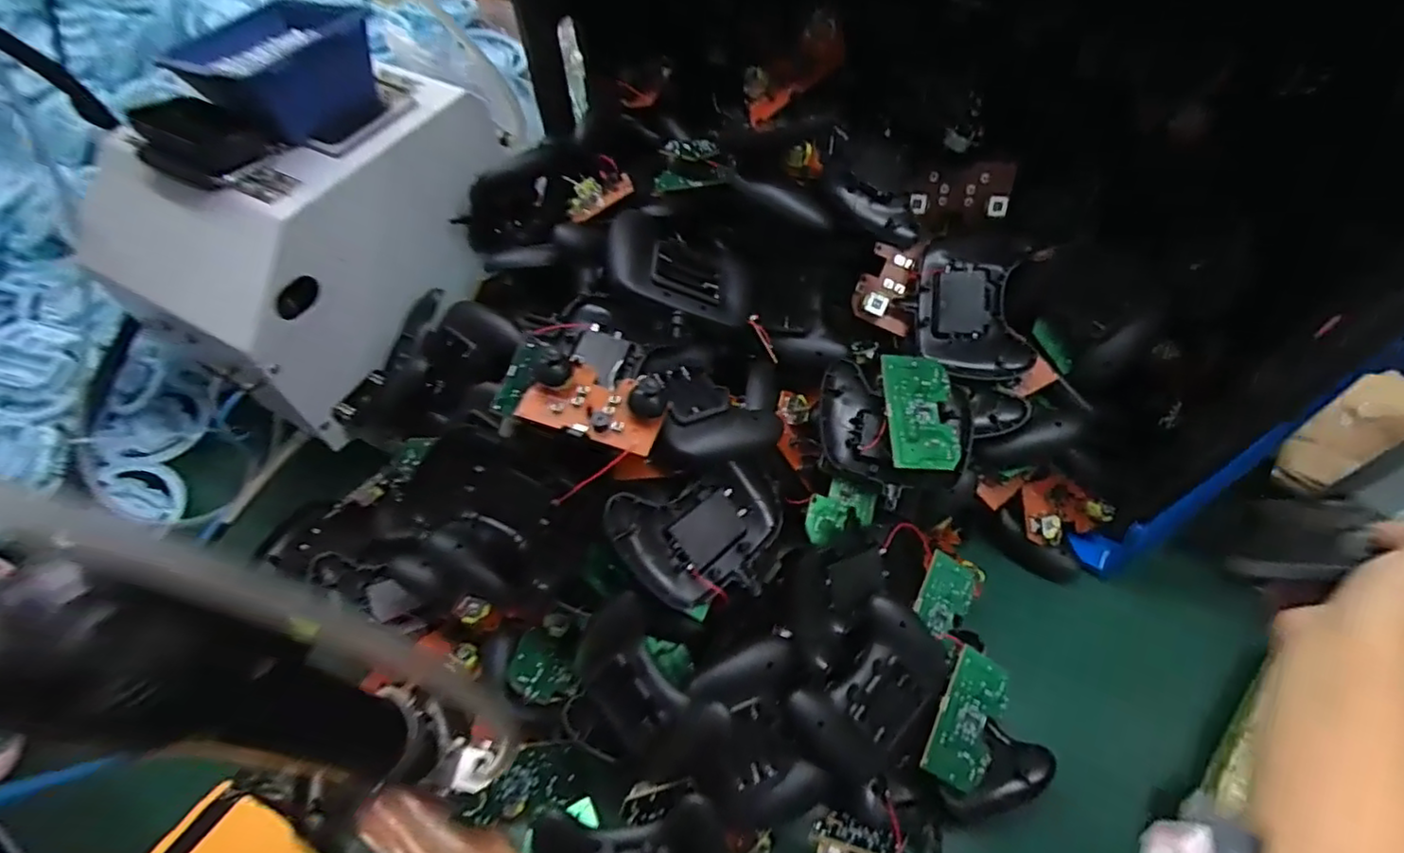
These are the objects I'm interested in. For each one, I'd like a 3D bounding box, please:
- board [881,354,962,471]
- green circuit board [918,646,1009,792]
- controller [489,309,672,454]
[{"bbox_3d":[0.168,-0.011,0.493,0.056,0.004,0.090,3,70,-11],"label":"board"},{"bbox_3d":[0.197,0.216,0.471,0.058,0.006,0.091,32,73,-15],"label":"green circuit board"},{"bbox_3d":[-0.078,-0.042,0.442,0.115,0.038,0.111,11,58,3],"label":"controller"}]

